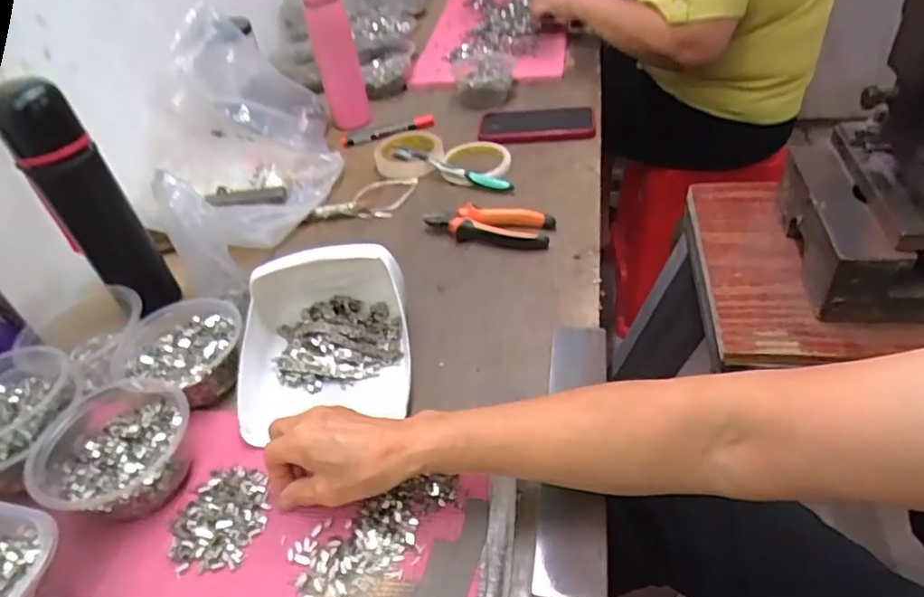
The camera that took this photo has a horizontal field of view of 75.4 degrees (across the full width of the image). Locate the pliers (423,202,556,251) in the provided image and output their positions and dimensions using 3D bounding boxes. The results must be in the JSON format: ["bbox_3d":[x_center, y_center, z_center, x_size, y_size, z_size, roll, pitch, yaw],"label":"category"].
[{"bbox_3d":[0.031,-0.089,0.708,0.150,0.028,0.056,8,44,19],"label":"pliers"}]

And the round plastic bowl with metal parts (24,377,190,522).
[{"bbox_3d":[-0.278,0.124,0.488,0.113,0.054,0.115,-6,42,5],"label":"round plastic bowl with metal parts"}]

